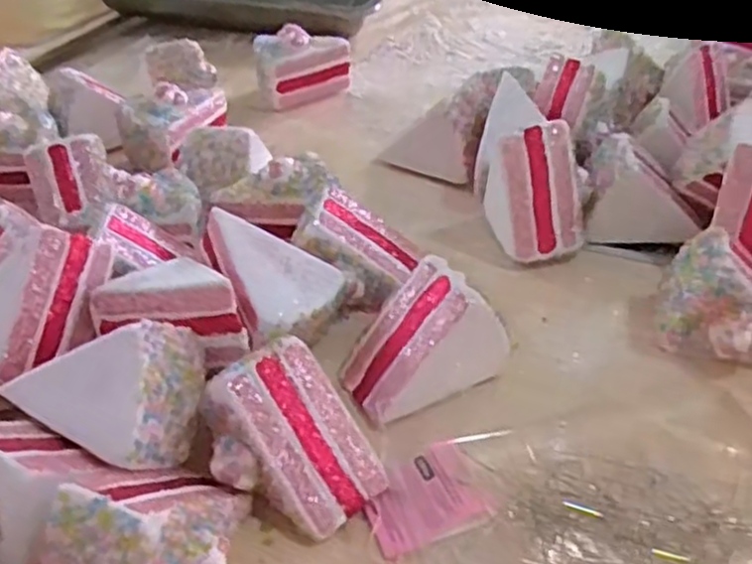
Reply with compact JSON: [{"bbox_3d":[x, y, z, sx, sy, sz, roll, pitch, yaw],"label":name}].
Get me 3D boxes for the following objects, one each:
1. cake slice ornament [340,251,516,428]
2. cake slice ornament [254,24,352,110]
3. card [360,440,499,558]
[{"bbox_3d":[0.026,0.028,0.409,0.078,0.060,0.052,-21,41,-21],"label":"cake slice ornament"},{"bbox_3d":[-0.071,-0.204,0.712,0.091,0.064,0.047,-28,44,-29],"label":"cake slice ornament"},{"bbox_3d":[0.022,0.101,0.359,0.055,0.006,0.043,-18,40,-19],"label":"card"}]

